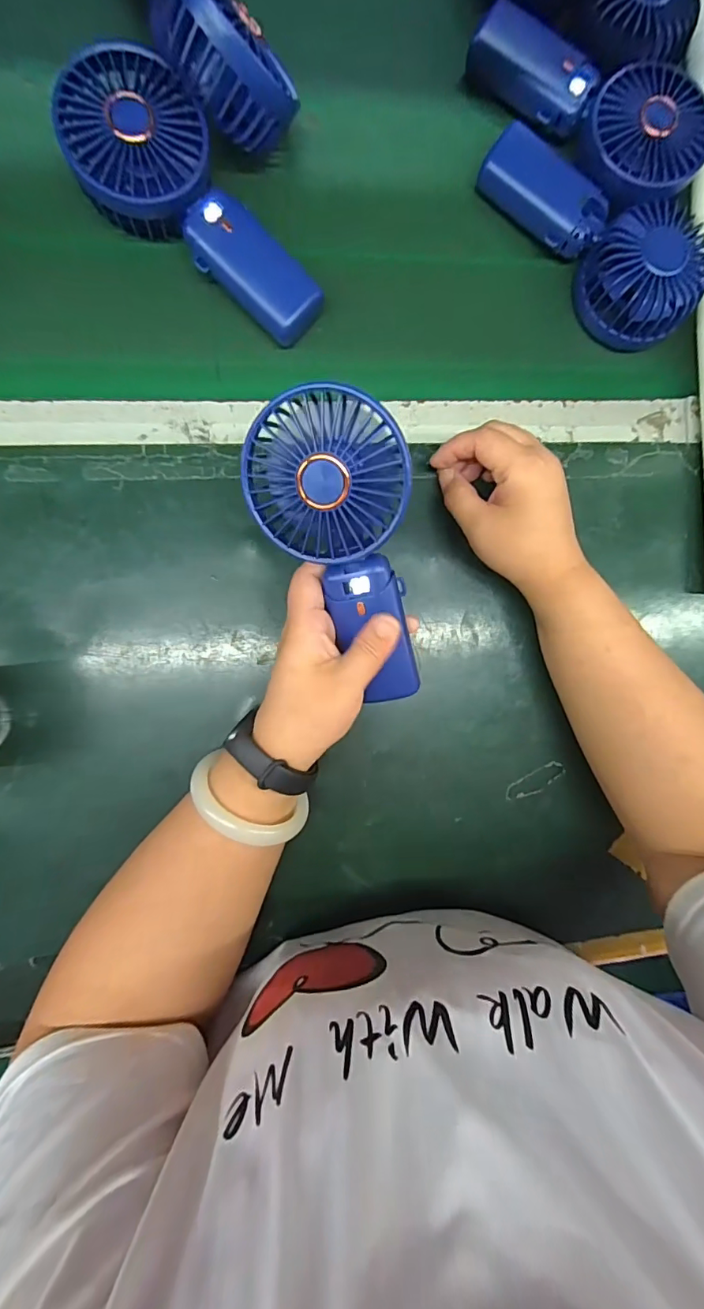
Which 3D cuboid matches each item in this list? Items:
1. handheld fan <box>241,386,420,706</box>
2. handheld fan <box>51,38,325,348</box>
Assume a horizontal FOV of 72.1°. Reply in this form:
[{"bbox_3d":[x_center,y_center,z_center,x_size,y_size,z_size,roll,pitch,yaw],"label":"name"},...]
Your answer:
[{"bbox_3d":[-0.001,-0.052,0.276,0.076,0.037,0.177,-22,118,-5],"label":"handheld fan"},{"bbox_3d":[-0.103,-0.287,0.312,0.183,0.034,0.082,44,84,-5],"label":"handheld fan"}]

